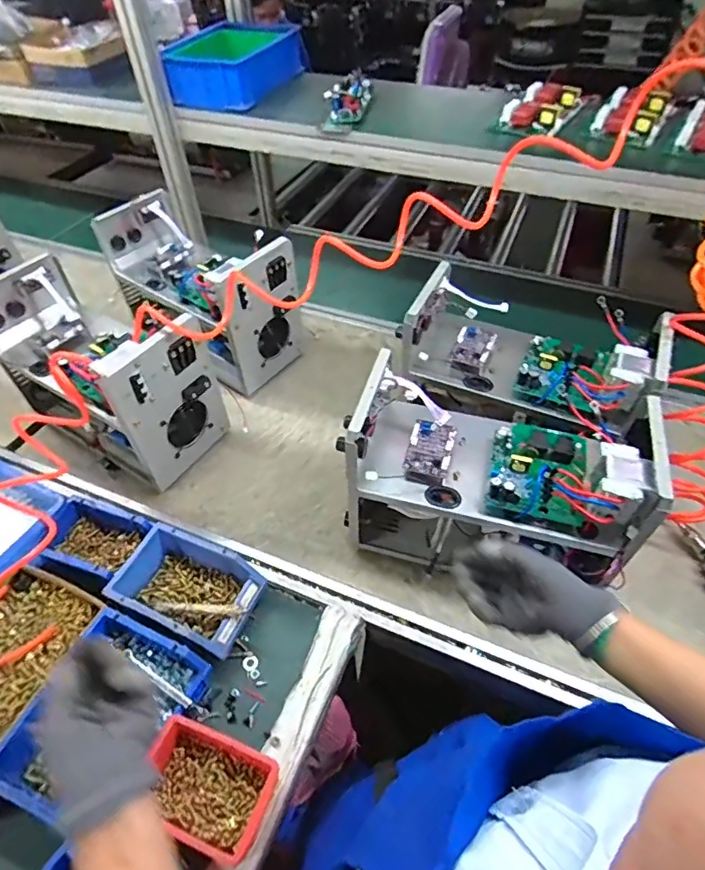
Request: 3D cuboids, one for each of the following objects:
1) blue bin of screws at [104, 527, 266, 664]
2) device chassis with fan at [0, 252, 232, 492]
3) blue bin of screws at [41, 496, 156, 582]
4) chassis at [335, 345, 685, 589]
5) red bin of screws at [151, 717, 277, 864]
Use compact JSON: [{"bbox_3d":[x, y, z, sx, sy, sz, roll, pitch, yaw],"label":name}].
[{"bbox_3d":[-0.229,0.211,0.708,0.184,0.074,0.121,18,52,17],"label":"blue bin of screws"},{"bbox_3d":[-0.441,-0.106,0.891,0.390,0.256,0.197,24,54,21],"label":"device chassis with fan"},{"bbox_3d":[-0.390,0.165,0.766,0.158,0.061,0.097,14,51,14],"label":"blue bin of screws"},{"bbox_3d":[0.189,0.064,0.723,0.376,0.262,0.187,15,51,14],"label":"chassis"},{"bbox_3d":[-0.168,0.390,0.568,0.150,0.047,0.096,17,51,16],"label":"red bin of screws"}]

